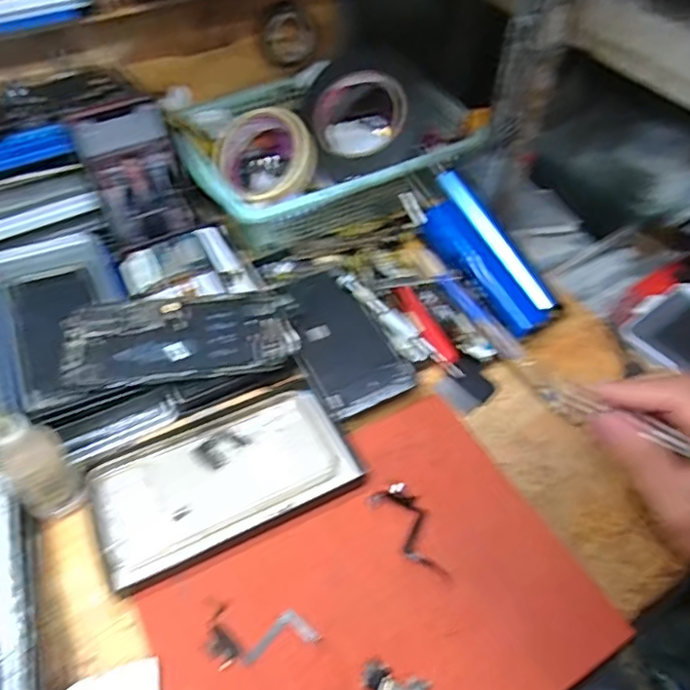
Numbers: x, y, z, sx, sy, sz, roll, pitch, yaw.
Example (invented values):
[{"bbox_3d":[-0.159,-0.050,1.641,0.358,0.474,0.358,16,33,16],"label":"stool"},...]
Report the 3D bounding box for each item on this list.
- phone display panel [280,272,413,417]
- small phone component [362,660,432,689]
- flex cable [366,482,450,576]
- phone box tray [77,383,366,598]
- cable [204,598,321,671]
[{"bbox_3d":[-0.008,-0.008,0.473,0.067,0.009,0.146,-25,57,-13],"label":"phone display panel"},{"bbox_3d":[0.028,0.192,0.323,0.038,0.004,0.018,17,53,12],"label":"small phone component"},{"bbox_3d":[0.042,0.122,0.378,0.031,0.004,0.069,-15,46,-15],"label":"flex cable"},{"bbox_3d":[-0.086,0.093,0.413,0.174,0.015,0.096,-21,55,-17],"label":"phone box tray"},{"bbox_3d":[-0.049,0.168,0.342,0.065,0.004,0.037,-5,52,-5],"label":"cable"}]

